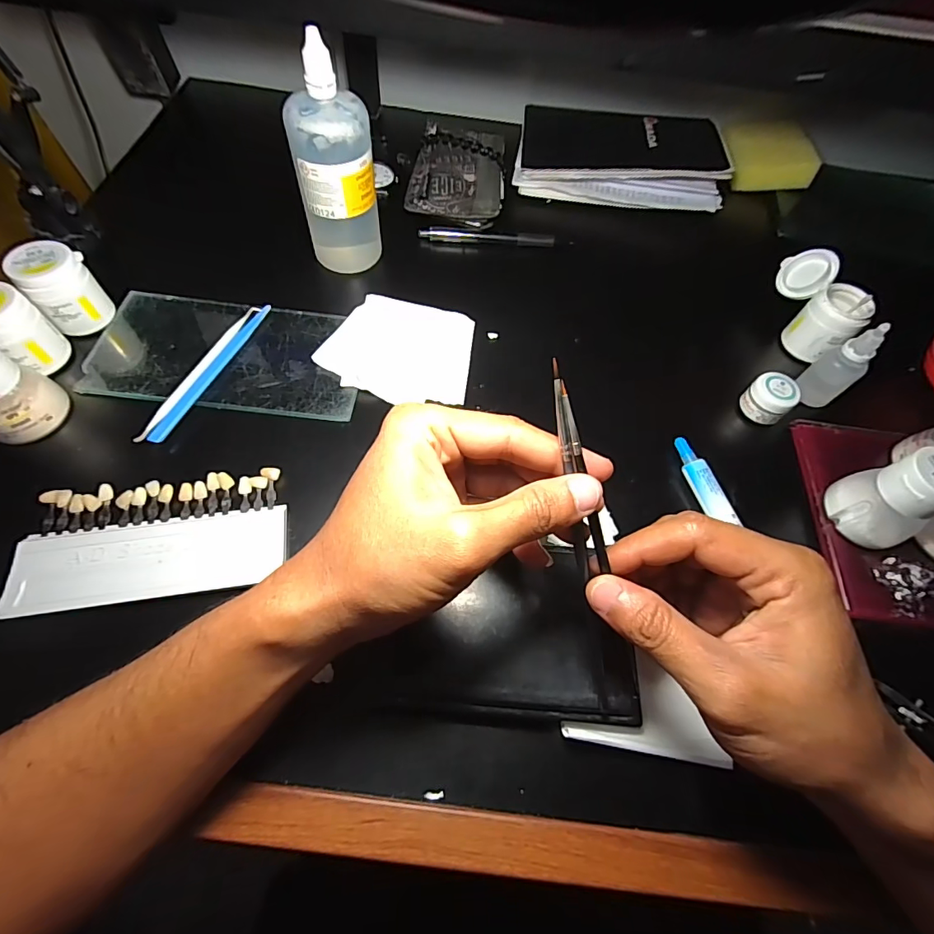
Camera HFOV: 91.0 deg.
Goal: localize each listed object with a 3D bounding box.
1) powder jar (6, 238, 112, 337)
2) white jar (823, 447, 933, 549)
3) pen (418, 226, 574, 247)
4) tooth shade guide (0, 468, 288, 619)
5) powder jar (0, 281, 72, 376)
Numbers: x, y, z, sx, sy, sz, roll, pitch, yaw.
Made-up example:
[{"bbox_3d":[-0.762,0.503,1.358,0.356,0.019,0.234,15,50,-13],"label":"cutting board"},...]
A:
[{"bbox_3d":[-0.301,-0.134,0.344,0.041,0.056,0.043,-36,71,-21],"label":"powder jar"},{"bbox_3d":[0.271,0.020,0.290,0.044,0.063,0.049,-14,65,-12],"label":"white jar"},{"bbox_3d":[0.028,-0.223,0.445,0.145,0.010,0.012,3,63,-3],"label":"pen"},{"bbox_3d":[-0.190,0.042,0.281,0.146,0.010,0.074,-7,63,-8],"label":"tooth shade guide"},{"bbox_3d":[-0.314,-0.094,0.322,0.043,0.059,0.040,2,63,-4],"label":"powder jar"}]

